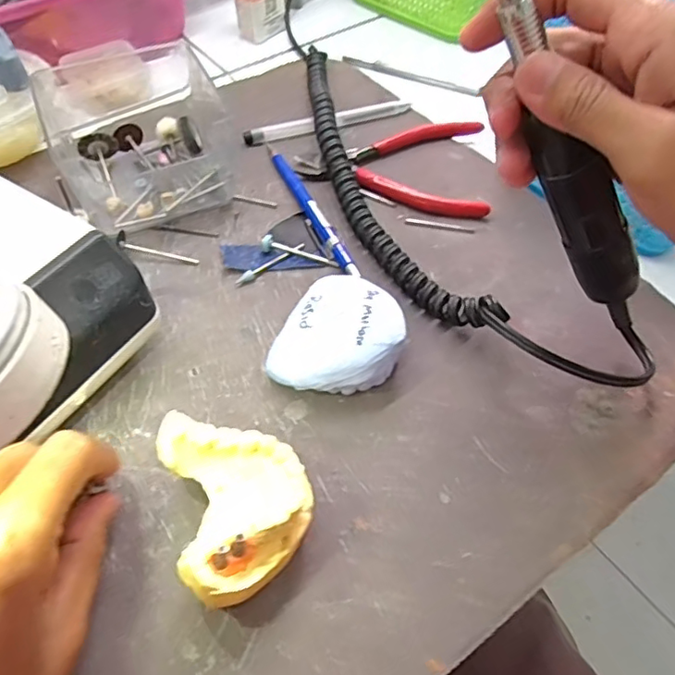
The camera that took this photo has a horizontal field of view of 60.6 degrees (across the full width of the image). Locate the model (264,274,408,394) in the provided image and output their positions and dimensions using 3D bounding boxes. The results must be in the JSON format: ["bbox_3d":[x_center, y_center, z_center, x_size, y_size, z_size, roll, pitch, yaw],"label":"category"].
[{"bbox_3d":[0.002,0.002,0.285,0.055,0.030,0.063,23,57,15],"label":"model"}]

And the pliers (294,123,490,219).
[{"bbox_3d":[0.034,-0.109,0.370,0.118,0.023,0.064,2,54,0],"label":"pliers"}]

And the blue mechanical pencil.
[{"bbox_3d":[-0.018,-0.081,0.356,0.011,0.007,0.129,-19,57,-15],"label":"blue mechanical pencil"}]

